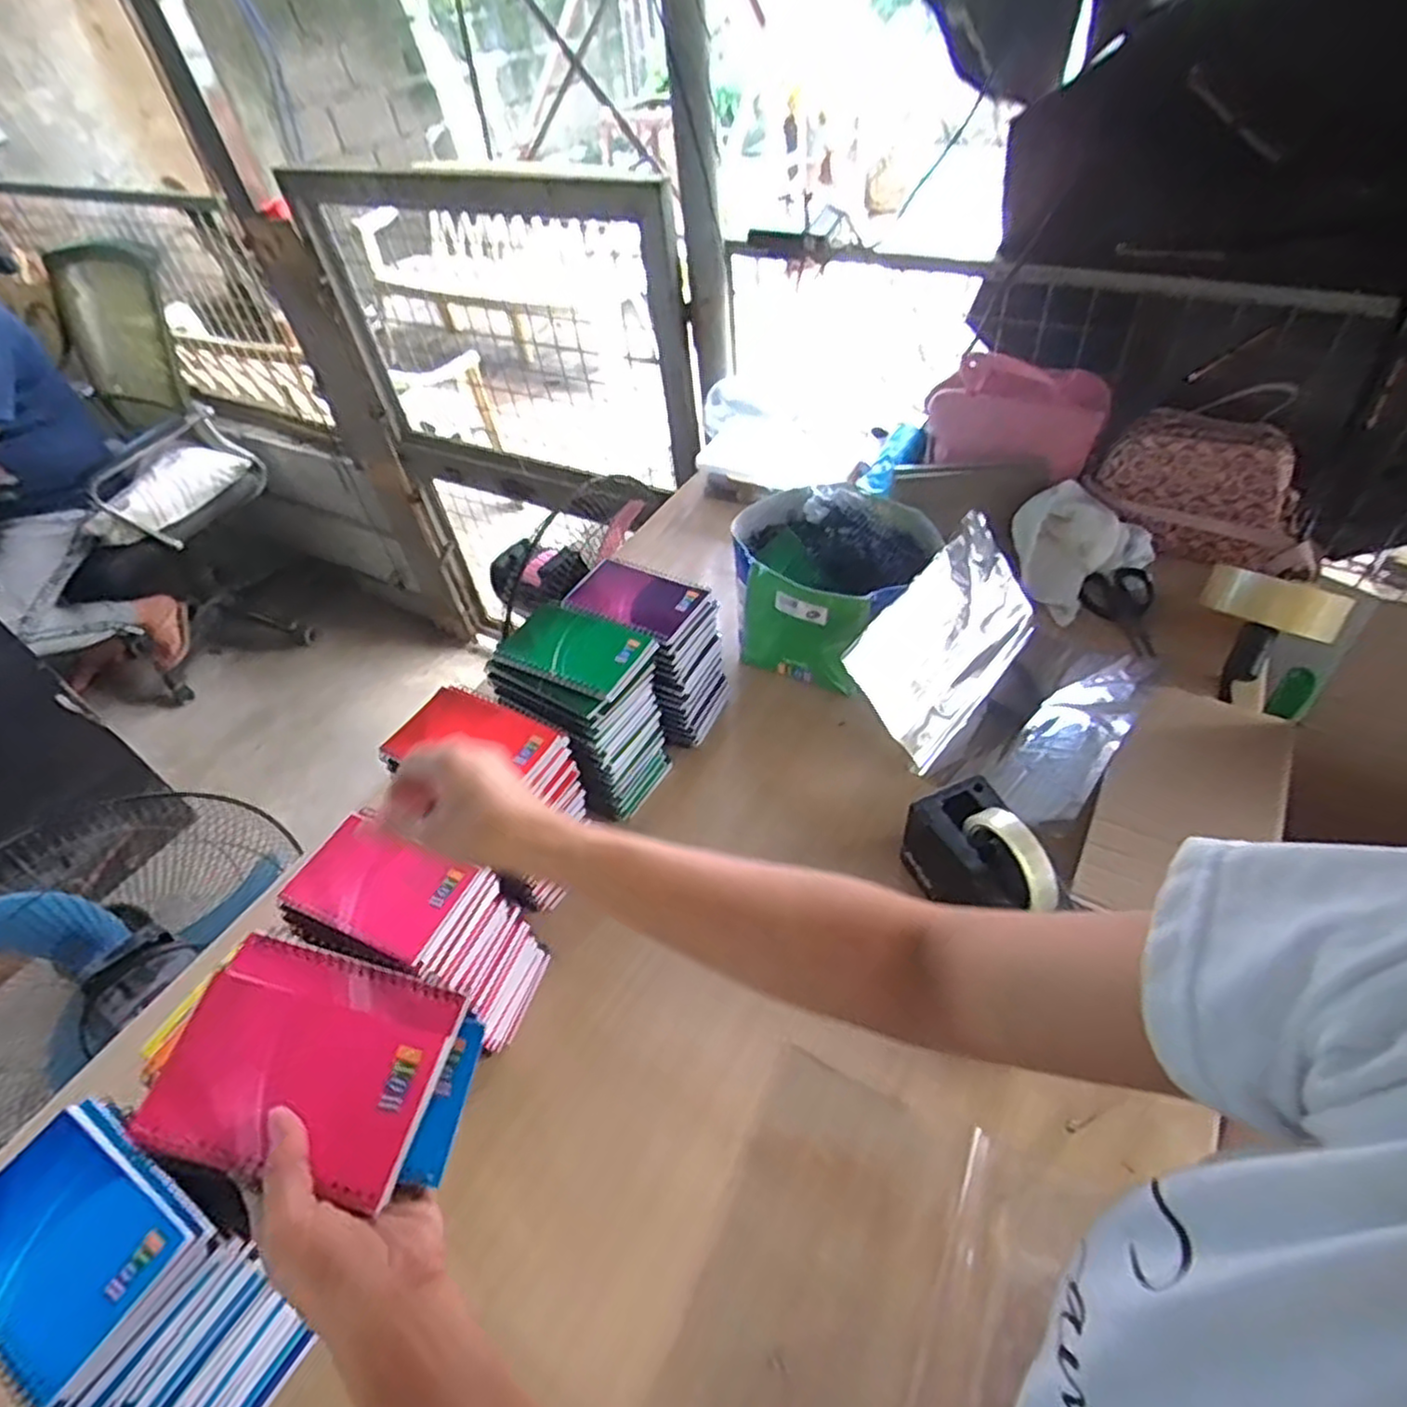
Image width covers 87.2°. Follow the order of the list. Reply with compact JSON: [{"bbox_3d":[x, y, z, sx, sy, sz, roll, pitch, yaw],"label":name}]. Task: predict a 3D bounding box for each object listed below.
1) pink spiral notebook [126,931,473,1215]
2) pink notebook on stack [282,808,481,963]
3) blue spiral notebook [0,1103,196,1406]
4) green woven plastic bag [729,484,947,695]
[{"bbox_3d":[-0.205,0.185,0.386,0.128,0.010,0.105,18,57,0],"label":"pink spiral notebook"},{"bbox_3d":[-0.240,0.133,0.543,0.123,0.011,0.074,17,52,21],"label":"pink notebook on stack"},{"bbox_3d":[-0.351,0.295,0.404,0.123,0.015,0.085,21,53,24],"label":"blue spiral notebook"},{"bbox_3d":[0.139,-0.131,0.880,0.239,0.140,0.260,19,53,23],"label":"green woven plastic bag"}]

